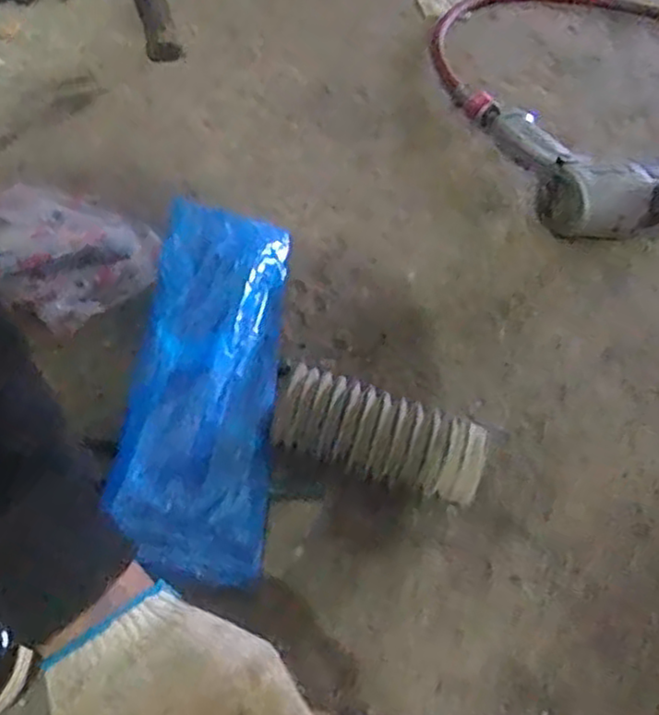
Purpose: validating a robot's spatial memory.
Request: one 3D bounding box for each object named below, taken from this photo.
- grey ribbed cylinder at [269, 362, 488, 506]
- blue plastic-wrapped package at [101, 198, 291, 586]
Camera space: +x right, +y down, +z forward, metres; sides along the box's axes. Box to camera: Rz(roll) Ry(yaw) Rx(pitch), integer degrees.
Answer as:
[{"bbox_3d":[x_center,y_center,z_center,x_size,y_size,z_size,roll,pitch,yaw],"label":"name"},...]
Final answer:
[{"bbox_3d":[0.032,0.055,0.513,0.155,0.053,0.053,19,51,7],"label":"grey ribbed cylinder"},{"bbox_3d":[-0.093,0.008,0.553,0.106,0.045,0.342,5,51,-4],"label":"blue plastic-wrapped package"}]

